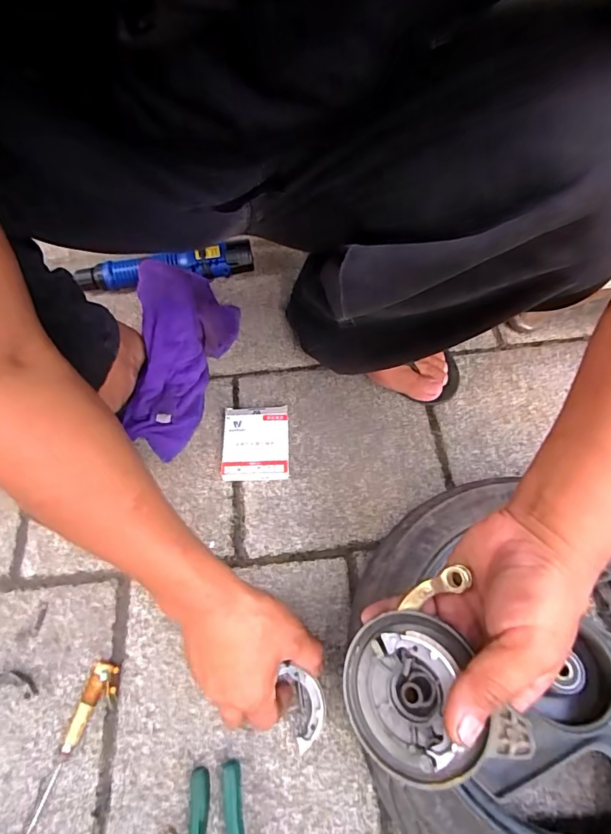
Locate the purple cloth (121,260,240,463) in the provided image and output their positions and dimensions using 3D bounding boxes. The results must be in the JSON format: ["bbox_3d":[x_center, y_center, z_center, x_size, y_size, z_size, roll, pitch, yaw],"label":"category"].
[{"bbox_3d":[-0.163,-0.087,0.620,0.129,0.085,0.270,-4,61,2],"label":"purple cloth"}]

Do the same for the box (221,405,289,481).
[{"bbox_3d":[-0.061,0.033,0.574,0.079,0.025,0.096,-3,61,2],"label":"box"}]

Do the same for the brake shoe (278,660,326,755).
[{"bbox_3d":[0.001,0.267,0.432,0.033,0.018,0.068,-14,57,-4],"label":"brake shoe"}]

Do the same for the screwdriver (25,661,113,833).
[{"bbox_3d":[-0.221,0.307,0.439,0.021,0.014,0.136,11,63,10],"label":"screwdriver"}]

